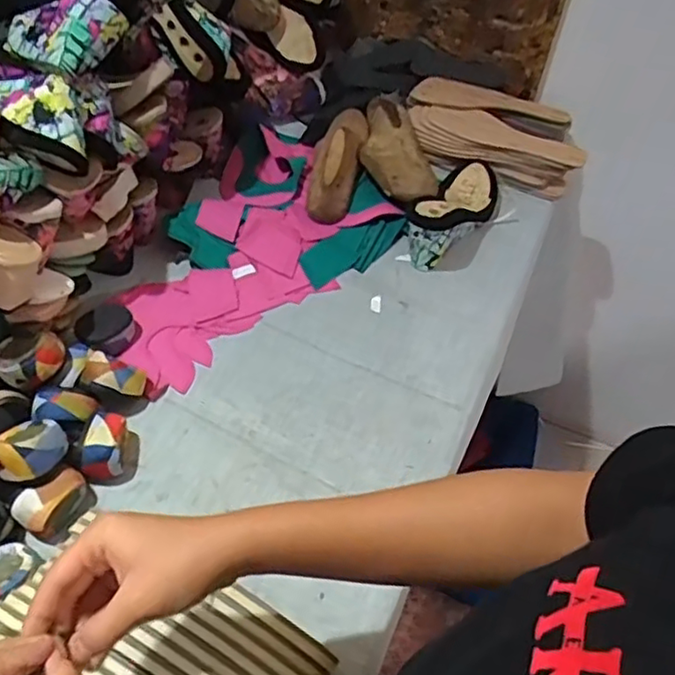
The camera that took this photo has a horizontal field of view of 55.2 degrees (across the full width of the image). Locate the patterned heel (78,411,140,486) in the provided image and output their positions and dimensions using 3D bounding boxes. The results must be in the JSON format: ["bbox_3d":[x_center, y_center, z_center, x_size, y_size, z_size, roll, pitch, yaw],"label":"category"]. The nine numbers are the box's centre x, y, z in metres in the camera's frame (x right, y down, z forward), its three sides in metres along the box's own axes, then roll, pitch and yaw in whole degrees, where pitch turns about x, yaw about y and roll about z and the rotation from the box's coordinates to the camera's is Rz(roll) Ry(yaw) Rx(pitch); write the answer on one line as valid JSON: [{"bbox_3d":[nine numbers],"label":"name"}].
[{"bbox_3d":[-0.224,0.103,0.636,0.046,0.052,0.067,2,49,-1],"label":"patterned heel"}]

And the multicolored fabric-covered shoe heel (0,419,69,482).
[{"bbox_3d":[-0.277,0.097,0.579,0.051,0.029,0.061,22,52,15],"label":"multicolored fabric-covered shoe heel"}]

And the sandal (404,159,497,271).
[{"bbox_3d":[0.160,-0.181,0.867,0.084,0.092,0.228,22,52,15],"label":"sandal"}]

